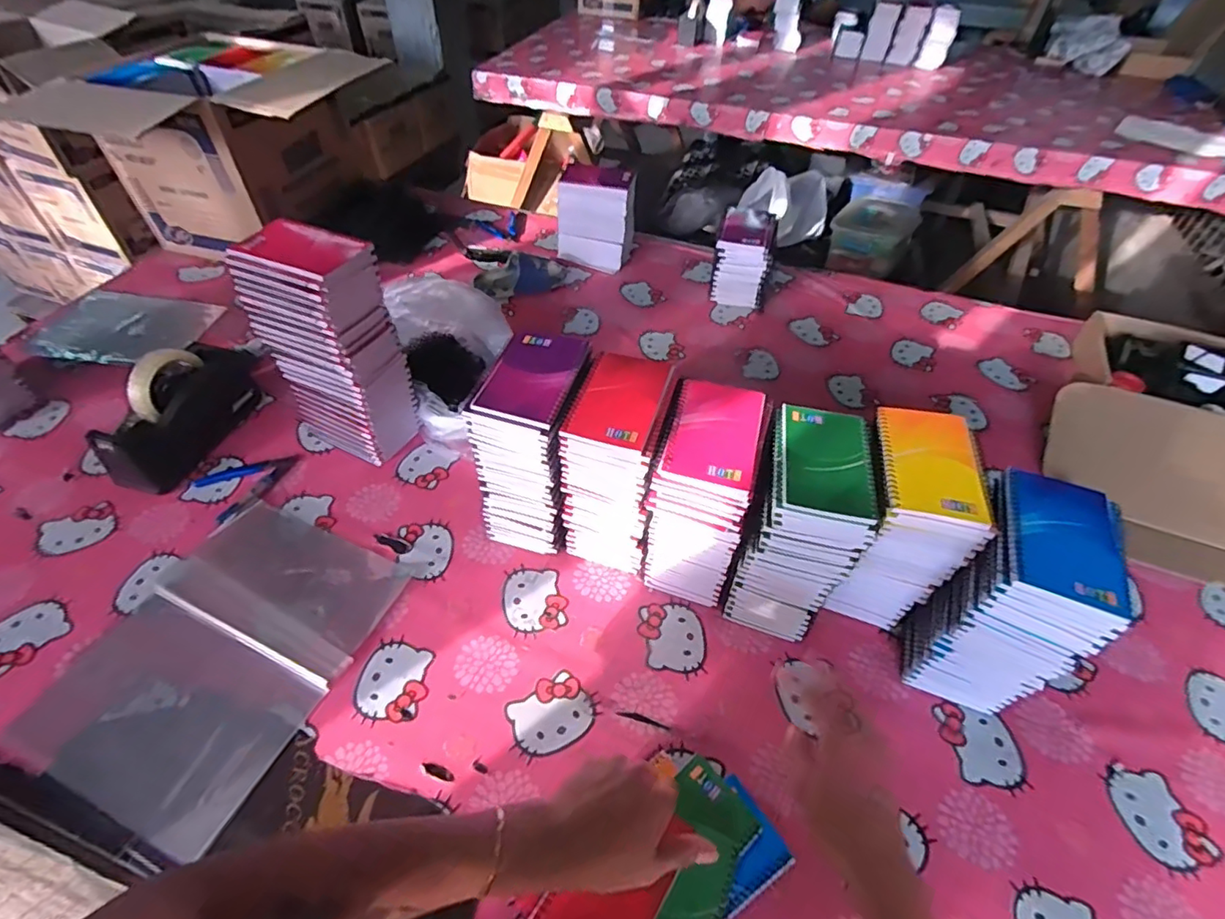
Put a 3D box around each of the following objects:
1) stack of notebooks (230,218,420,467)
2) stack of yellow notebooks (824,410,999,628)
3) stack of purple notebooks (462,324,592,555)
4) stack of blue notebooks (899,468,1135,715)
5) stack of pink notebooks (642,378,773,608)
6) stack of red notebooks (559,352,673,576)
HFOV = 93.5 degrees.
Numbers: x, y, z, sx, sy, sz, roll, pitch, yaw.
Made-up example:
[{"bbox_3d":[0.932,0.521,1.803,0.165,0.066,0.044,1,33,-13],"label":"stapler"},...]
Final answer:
[{"bbox_3d":[-0.351,-0.132,0.728,0.140,0.283,0.104,21,50,17],"label":"stack of notebooks"},{"bbox_3d":[0.289,0.077,0.605,0.091,0.228,0.126,8,48,6],"label":"stack of yellow notebooks"},{"bbox_3d":[-0.090,-0.011,0.670,0.103,0.232,0.135,8,48,5],"label":"stack of purple notebooks"},{"bbox_3d":[0.370,0.138,0.557,0.103,0.228,0.136,23,51,18],"label":"stack of blue notebooks"},{"bbox_3d":[0.095,0.048,0.627,0.095,0.228,0.127,15,49,12],"label":"stack of pink notebooks"},{"bbox_3d":[0.003,0.012,0.656,0.095,0.228,0.134,12,48,9],"label":"stack of red notebooks"}]

